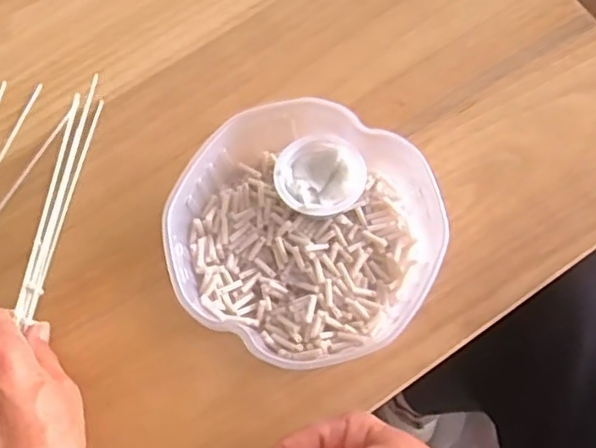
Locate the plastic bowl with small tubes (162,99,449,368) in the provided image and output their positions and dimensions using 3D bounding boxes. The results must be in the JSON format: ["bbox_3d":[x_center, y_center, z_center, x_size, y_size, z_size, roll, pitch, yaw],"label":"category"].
[{"bbox_3d":[0.005,0.006,0.391,0.153,0.043,0.149,0,71,-1],"label":"plastic bowl with small tubes"}]

